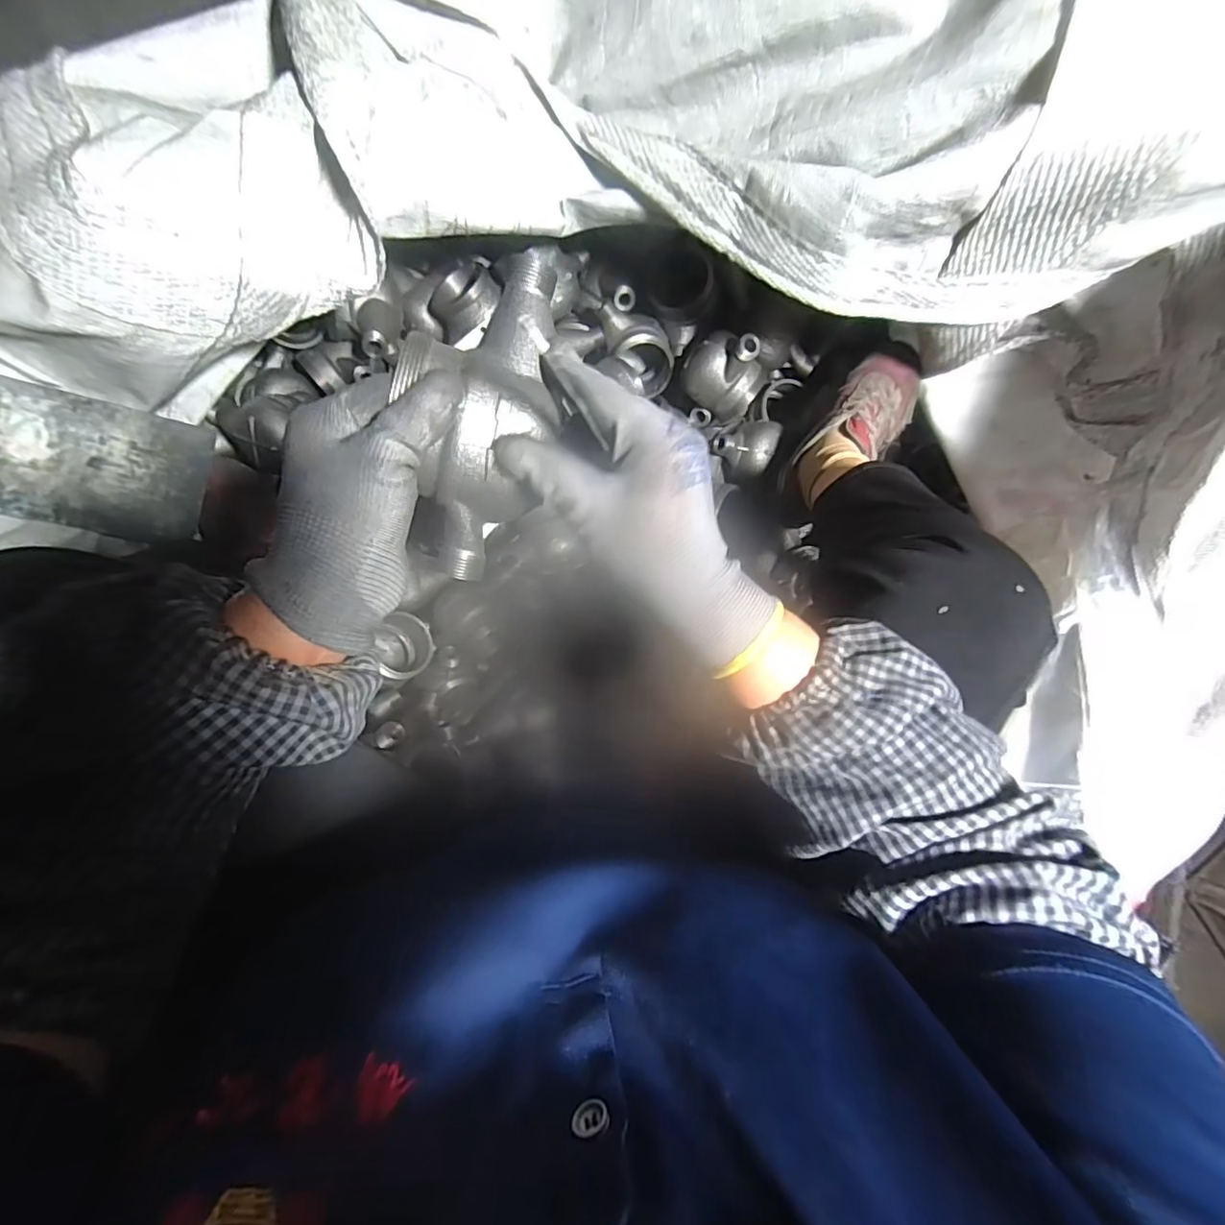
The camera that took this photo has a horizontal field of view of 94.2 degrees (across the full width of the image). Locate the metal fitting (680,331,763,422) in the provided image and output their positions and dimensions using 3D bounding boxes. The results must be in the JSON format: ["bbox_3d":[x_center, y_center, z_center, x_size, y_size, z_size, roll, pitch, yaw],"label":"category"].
[{"bbox_3d":[0.130,-0.274,0.650,0.090,0.076,0.065,39,84,-5],"label":"metal fitting"}]

